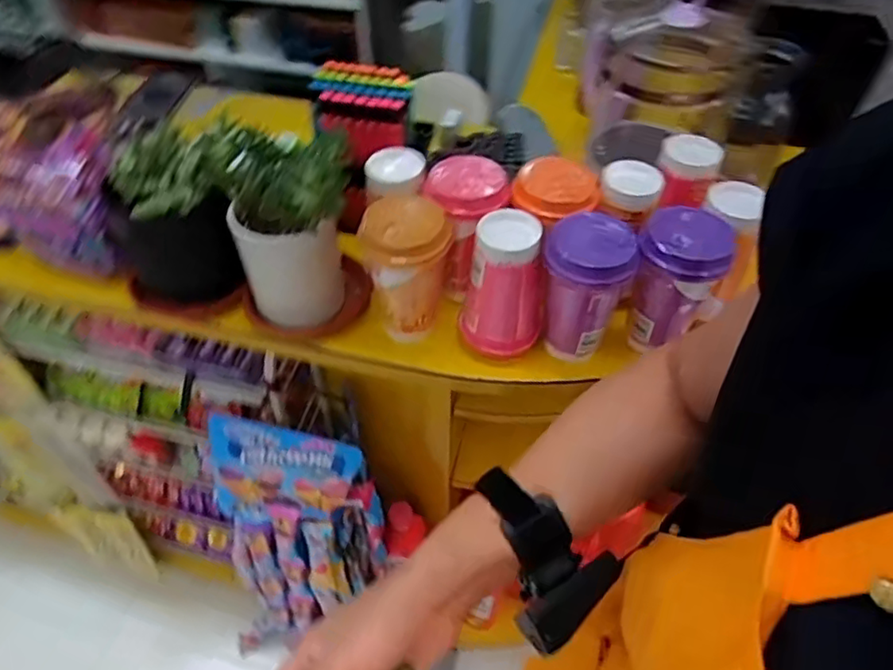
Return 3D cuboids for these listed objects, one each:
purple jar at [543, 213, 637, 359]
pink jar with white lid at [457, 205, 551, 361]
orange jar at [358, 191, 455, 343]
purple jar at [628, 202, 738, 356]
[{"bbox_3d":[0.125,-0.034,0.582,0.077,0.148,0.075,15,51,12],"label":"purple jar"},{"bbox_3d":[0.054,-0.049,0.581,0.076,0.123,0.071,0,50,0],"label":"pink jar with white lid"},{"bbox_3d":[-0.035,-0.062,0.594,0.075,0.131,0.080,0,50,0],"label":"orange jar"},{"bbox_3d":[0.214,-0.048,0.579,0.075,0.130,0.078,30,55,22],"label":"purple jar"}]

